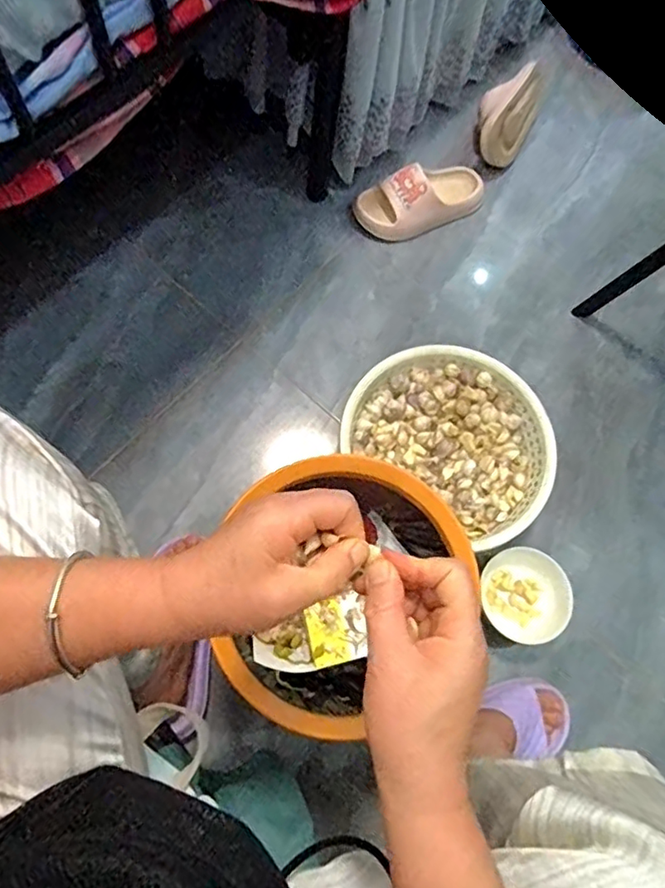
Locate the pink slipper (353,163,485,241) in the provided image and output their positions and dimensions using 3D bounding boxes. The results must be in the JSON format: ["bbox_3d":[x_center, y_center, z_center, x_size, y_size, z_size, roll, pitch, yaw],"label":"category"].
[{"bbox_3d":[0.157,-0.424,1.003,0.233,0.074,0.093,-20,72,-9],"label":"pink slipper"}]

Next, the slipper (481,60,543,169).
[{"bbox_3d":[0.323,-0.609,1.066,0.095,0.092,0.231,27,71,7],"label":"slipper"}]

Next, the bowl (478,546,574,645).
[{"bbox_3d":[0.266,0.206,0.797,0.104,0.051,0.128,4,70,-1],"label":"bowl"}]

